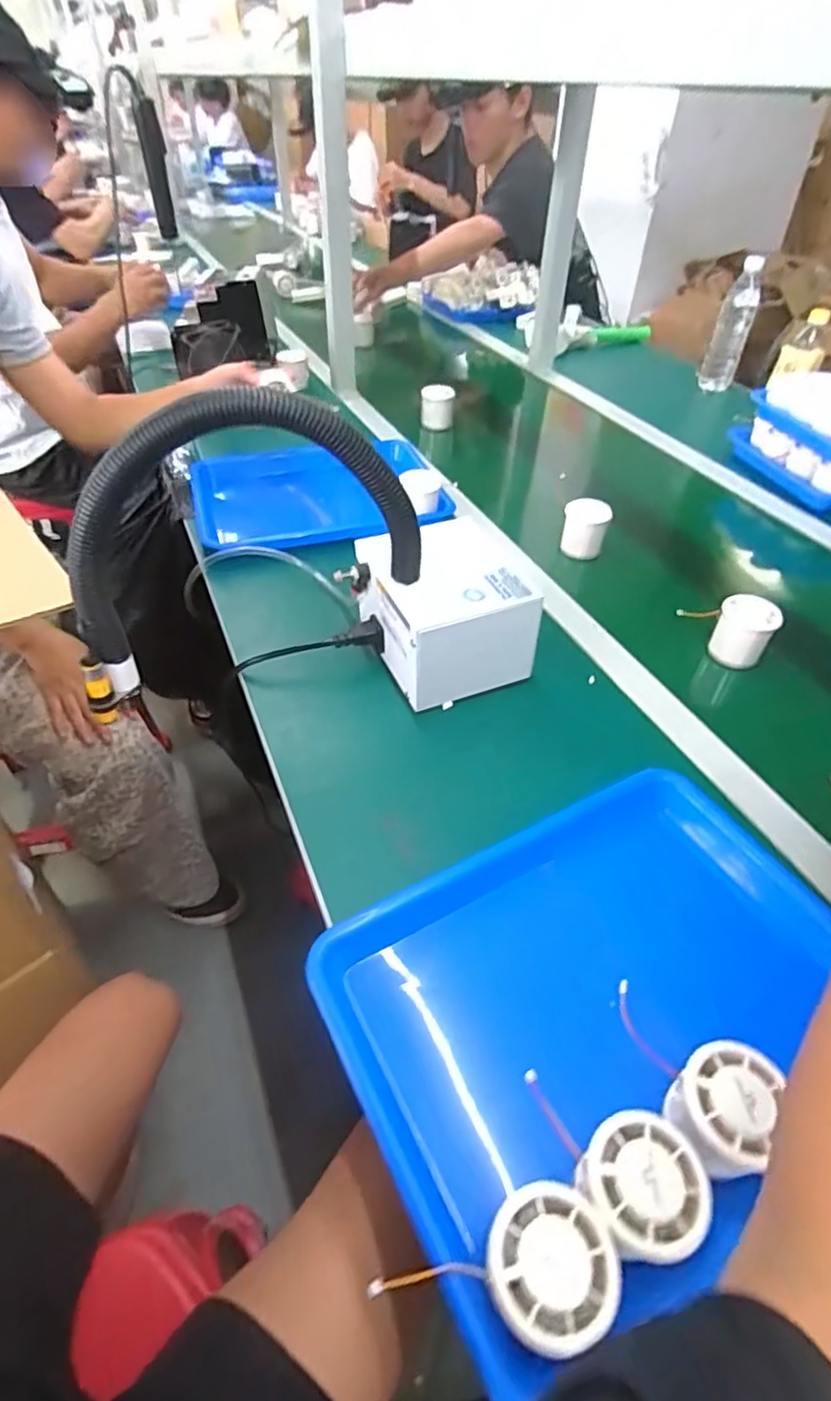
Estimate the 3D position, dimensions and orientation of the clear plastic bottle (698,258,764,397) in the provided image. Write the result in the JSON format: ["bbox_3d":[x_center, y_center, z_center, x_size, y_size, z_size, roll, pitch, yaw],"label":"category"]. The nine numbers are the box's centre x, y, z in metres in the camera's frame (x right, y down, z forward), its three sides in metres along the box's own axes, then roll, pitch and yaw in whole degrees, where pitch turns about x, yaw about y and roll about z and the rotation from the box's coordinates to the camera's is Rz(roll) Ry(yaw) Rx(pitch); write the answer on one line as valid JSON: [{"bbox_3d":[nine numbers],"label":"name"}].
[{"bbox_3d":[0.628,-0.738,1.256,0.068,0.217,0.071,20,46,18],"label":"clear plastic bottle"}]

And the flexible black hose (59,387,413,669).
[{"bbox_3d":[-0.141,-0.145,0.518,0.288,0.199,0.036,-11,45,-13],"label":"flexible black hose"}]

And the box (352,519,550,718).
[{"bbox_3d":[0.029,-0.092,0.640,0.131,0.107,0.151,-16,46,-18],"label":"box"}]

